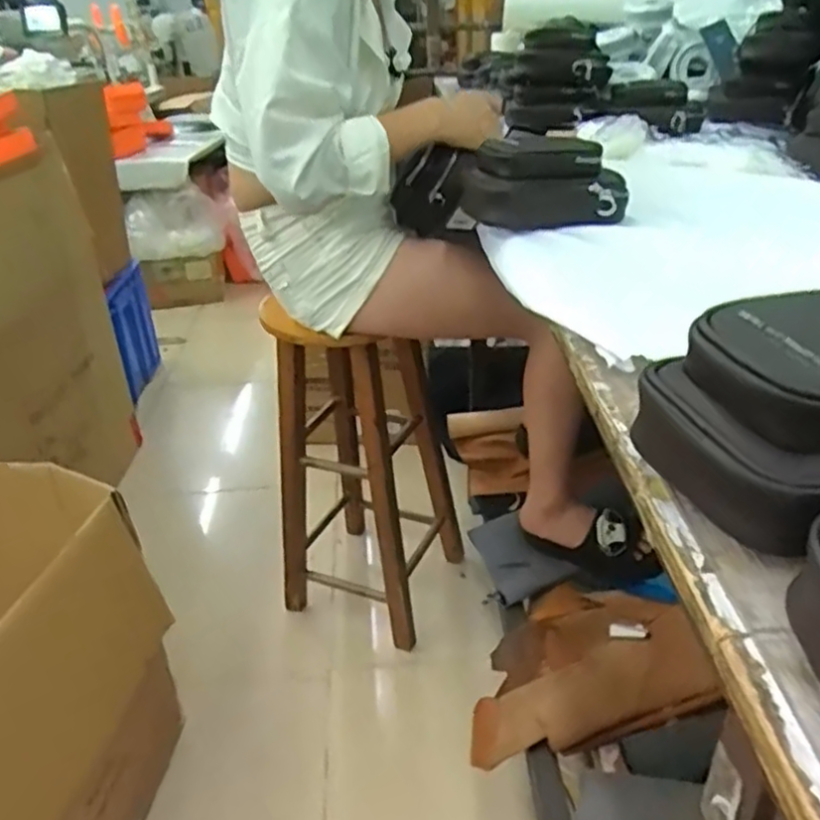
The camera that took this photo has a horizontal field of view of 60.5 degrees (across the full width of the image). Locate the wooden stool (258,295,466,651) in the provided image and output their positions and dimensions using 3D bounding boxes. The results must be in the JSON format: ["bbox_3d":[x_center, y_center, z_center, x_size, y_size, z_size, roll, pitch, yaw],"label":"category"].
[{"bbox_3d":[-0.086,0.103,1.332,0.296,0.586,0.281,10,33,21],"label":"wooden stool"}]

